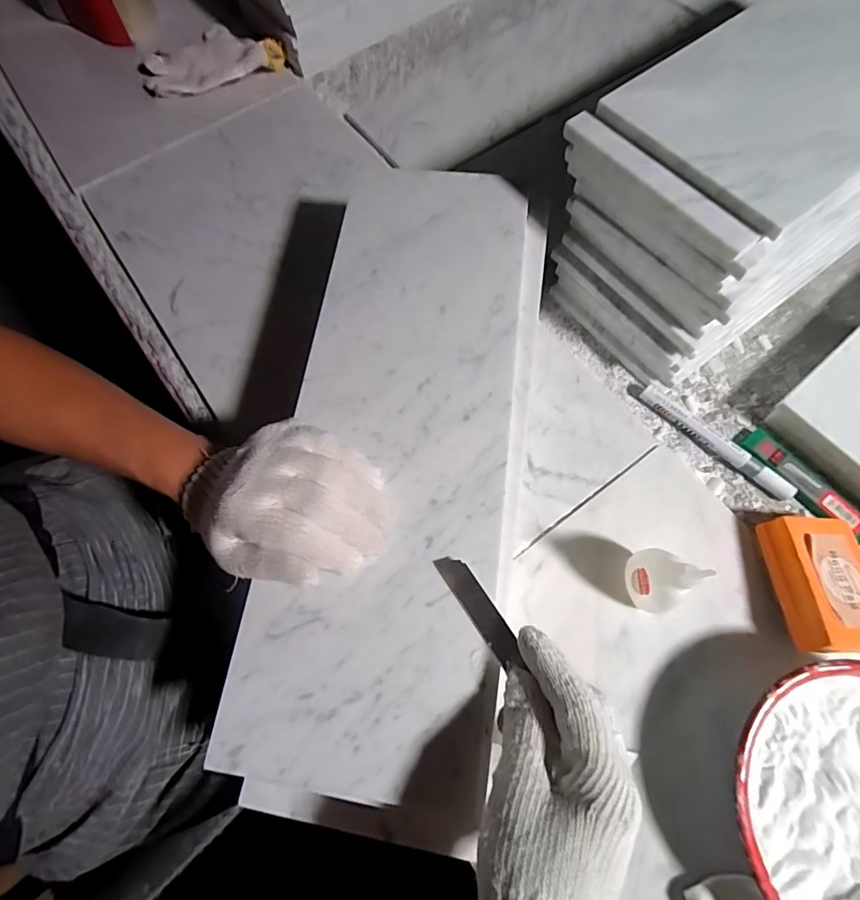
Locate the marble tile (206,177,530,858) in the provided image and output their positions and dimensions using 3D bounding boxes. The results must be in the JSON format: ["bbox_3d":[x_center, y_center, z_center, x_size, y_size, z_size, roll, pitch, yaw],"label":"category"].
[{"bbox_3d":[-0.018,-0.022,0.318,0.159,0.019,0.447,5,70,2],"label":"marble tile"}]

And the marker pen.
[{"bbox_3d":[0.251,-0.009,0.394,0.143,0.016,0.016,42,77,17],"label":"marker pen"}]

